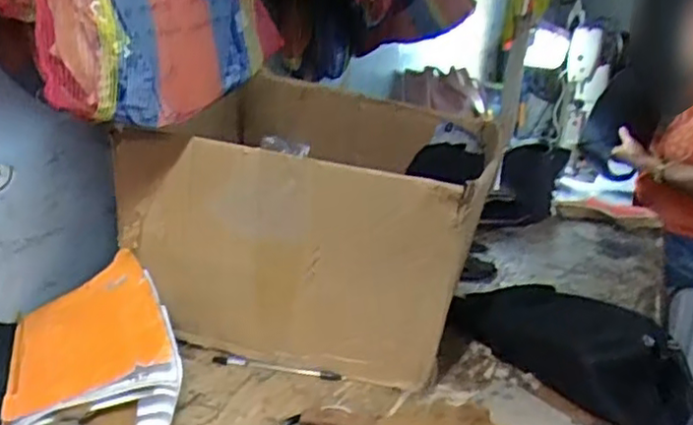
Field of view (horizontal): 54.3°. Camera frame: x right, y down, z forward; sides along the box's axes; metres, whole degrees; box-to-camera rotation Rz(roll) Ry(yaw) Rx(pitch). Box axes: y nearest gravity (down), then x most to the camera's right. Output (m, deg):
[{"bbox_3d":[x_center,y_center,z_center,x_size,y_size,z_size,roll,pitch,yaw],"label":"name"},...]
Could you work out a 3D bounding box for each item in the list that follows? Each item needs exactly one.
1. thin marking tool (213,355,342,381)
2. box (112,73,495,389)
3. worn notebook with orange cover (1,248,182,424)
[{"bbox_3d":[-0.074,0.165,0.717,0.135,0.009,0.010,7,16,4],"label":"thin marking tool"},{"bbox_3d":[-0.030,-0.001,0.847,0.351,0.263,0.416,8,16,8],"label":"box"},{"bbox_3d":[-0.237,0.130,0.632,0.141,0.091,0.209,-1,18,-23],"label":"worn notebook with orange cover"}]

